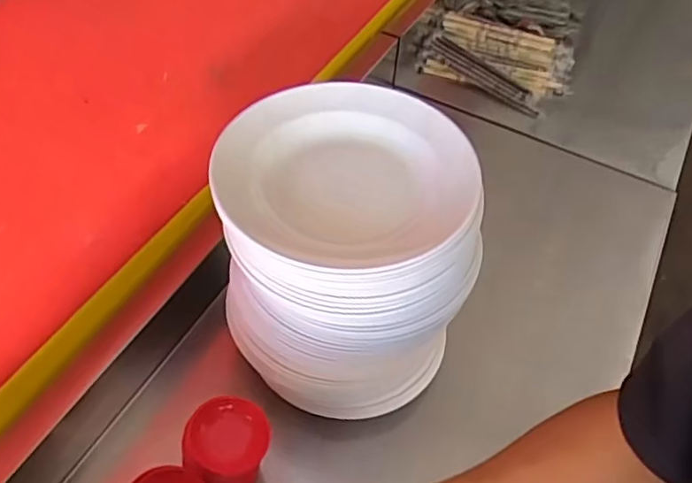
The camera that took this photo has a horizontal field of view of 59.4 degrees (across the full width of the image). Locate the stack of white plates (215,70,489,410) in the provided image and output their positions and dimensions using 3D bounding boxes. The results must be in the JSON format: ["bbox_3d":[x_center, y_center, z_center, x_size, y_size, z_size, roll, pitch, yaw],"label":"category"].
[{"bbox_3d":[-0.005,0.009,0.584,0.211,0.231,0.220,-10,53,-13],"label":"stack of white plates"}]

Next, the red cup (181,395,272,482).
[{"bbox_3d":[-0.105,0.190,0.555,0.070,0.097,0.070,2,51,-3],"label":"red cup"}]

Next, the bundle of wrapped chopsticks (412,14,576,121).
[{"bbox_3d":[0.277,-0.334,1.096,0.246,0.046,0.191,24,53,14],"label":"bundle of wrapped chopsticks"}]

